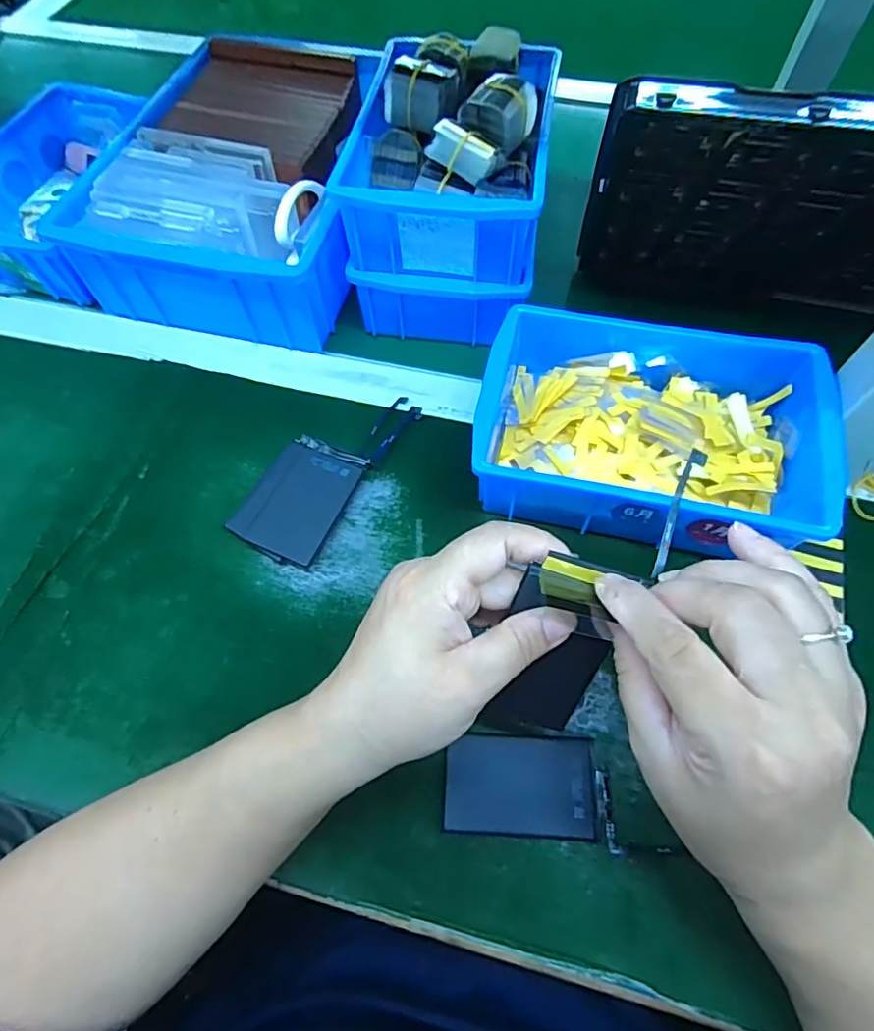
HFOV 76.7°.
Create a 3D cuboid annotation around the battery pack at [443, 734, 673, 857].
[{"bbox_3d":[0.054,0.143,0.289,0.097,0.008,0.049,5,60,1],"label":"battery pack"}]

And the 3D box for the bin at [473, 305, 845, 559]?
[{"bbox_3d":[0.131,-0.058,0.362,0.201,0.076,0.155,10,63,6],"label":"bin"}]

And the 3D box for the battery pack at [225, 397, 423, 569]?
[{"bbox_3d":[-0.075,-0.035,0.380,0.062,0.014,0.146,24,62,17],"label":"battery pack"}]

